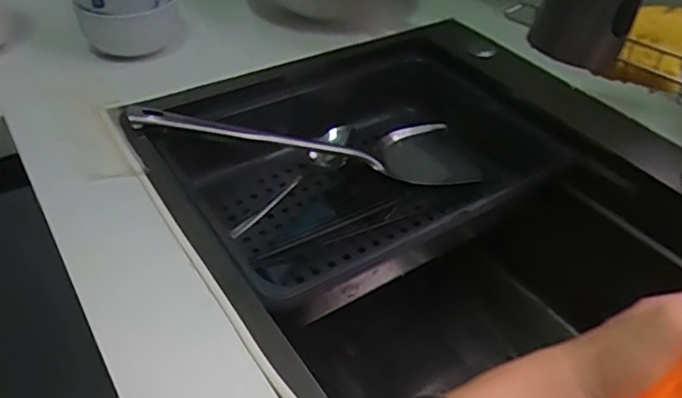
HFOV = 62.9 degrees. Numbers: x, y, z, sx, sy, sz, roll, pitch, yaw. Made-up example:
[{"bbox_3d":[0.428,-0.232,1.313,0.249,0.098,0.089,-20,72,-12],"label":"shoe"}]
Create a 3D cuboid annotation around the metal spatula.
[{"bbox_3d":[-0.023,-0.054,0.543,0.344,0.049,0.103,5,39,-23],"label":"metal spatula"}]

